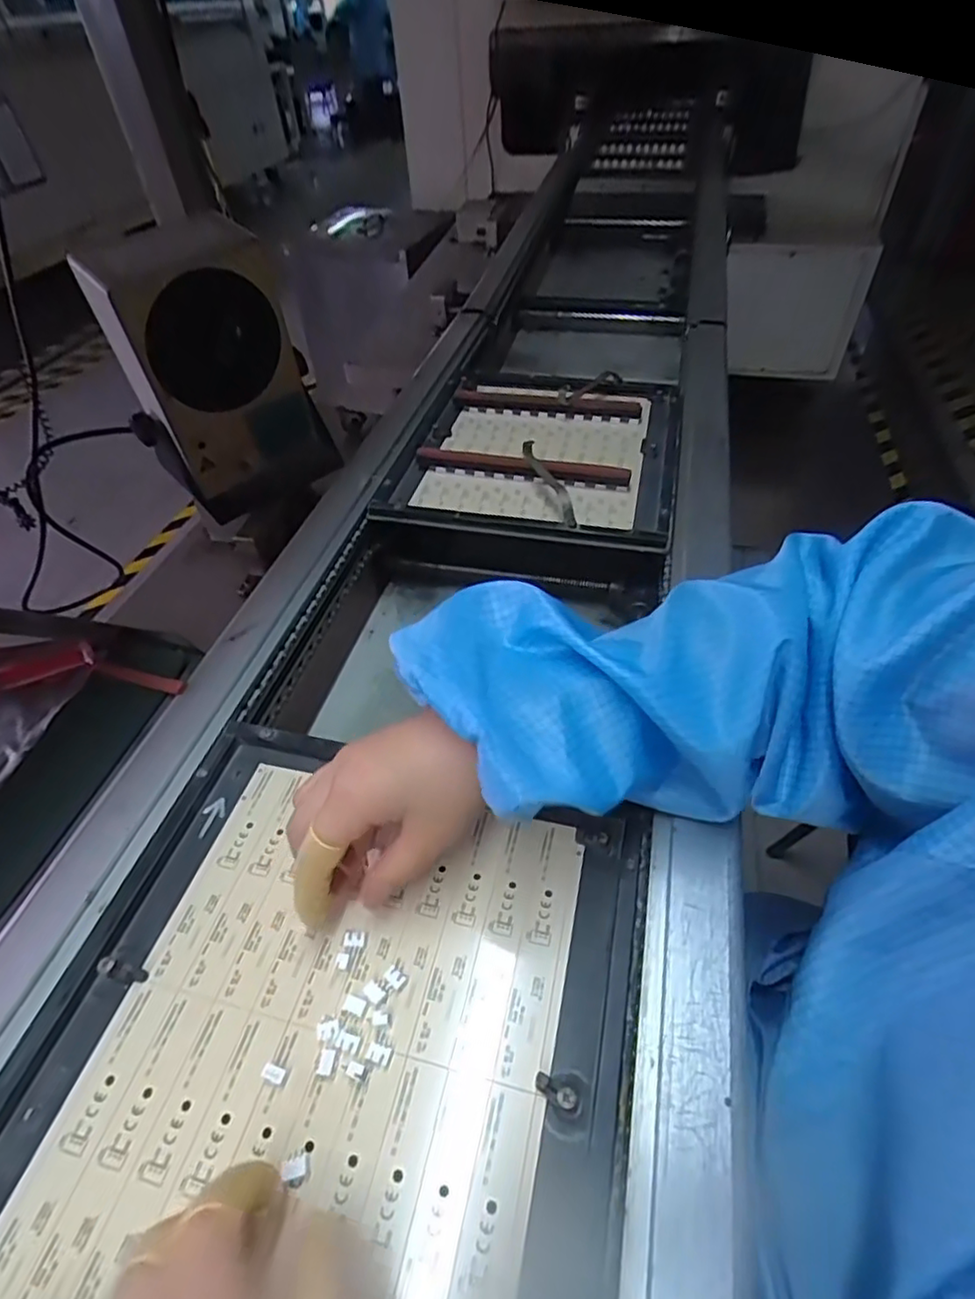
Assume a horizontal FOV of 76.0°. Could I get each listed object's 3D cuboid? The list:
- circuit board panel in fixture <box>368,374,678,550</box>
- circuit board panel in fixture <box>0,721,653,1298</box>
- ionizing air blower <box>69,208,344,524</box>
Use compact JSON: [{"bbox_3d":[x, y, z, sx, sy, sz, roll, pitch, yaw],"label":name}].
[{"bbox_3d":[0.058,-0.214,0.655,0.262,0.038,0.288,8,47,12],"label":"circuit board panel in fixture"},{"bbox_3d":[-0.070,0.184,0.295,0.268,0.019,0.286,8,47,12],"label":"circuit board panel in fixture"},{"bbox_3d":[-0.259,-0.266,0.626,0.086,0.260,0.178,30,55,29],"label":"ionizing air blower"}]

